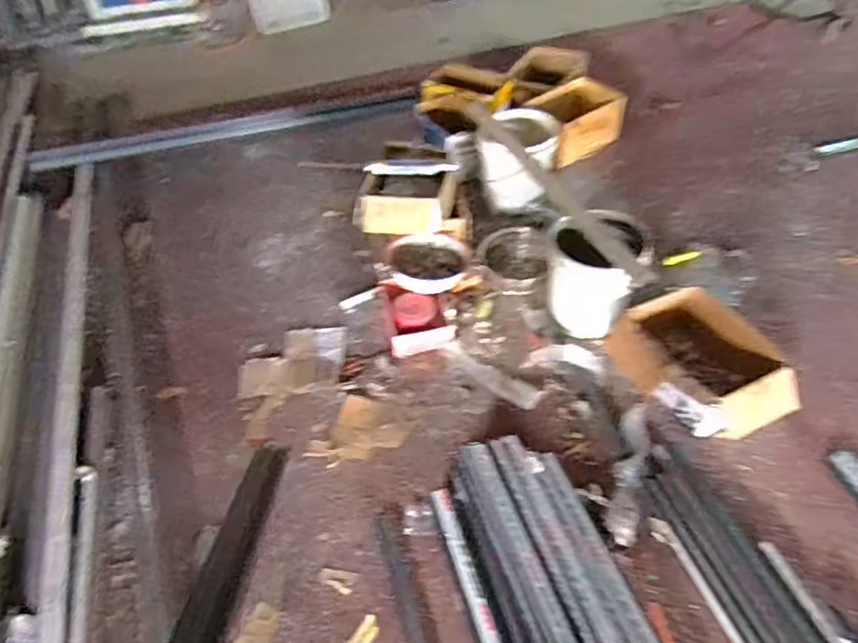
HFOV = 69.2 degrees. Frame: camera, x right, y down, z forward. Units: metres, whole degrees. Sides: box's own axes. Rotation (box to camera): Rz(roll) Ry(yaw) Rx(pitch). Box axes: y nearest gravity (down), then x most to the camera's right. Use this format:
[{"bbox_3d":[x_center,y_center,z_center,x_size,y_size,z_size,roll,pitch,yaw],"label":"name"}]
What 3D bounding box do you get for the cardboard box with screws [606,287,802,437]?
[{"bbox_3d":[0.756,0.117,1.738,0.289,0.181,0.463,-23,51,-18],"label":"cardboard box with screws"}]

